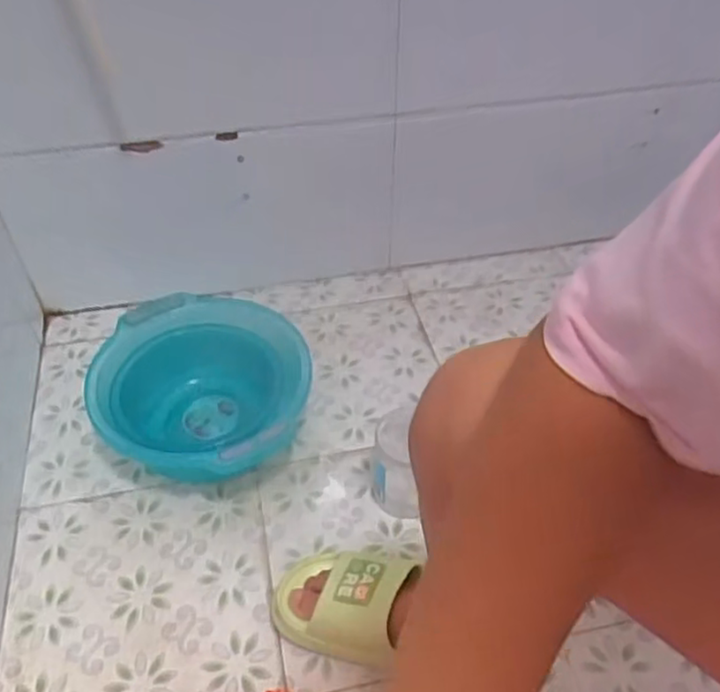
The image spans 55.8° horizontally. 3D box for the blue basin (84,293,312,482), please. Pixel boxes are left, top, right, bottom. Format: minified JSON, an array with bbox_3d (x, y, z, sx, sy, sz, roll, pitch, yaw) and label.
[{"bbox_3d":[-0.211,0.061,0.923,0.272,0.110,0.284,0,43,0],"label":"blue basin"}]

